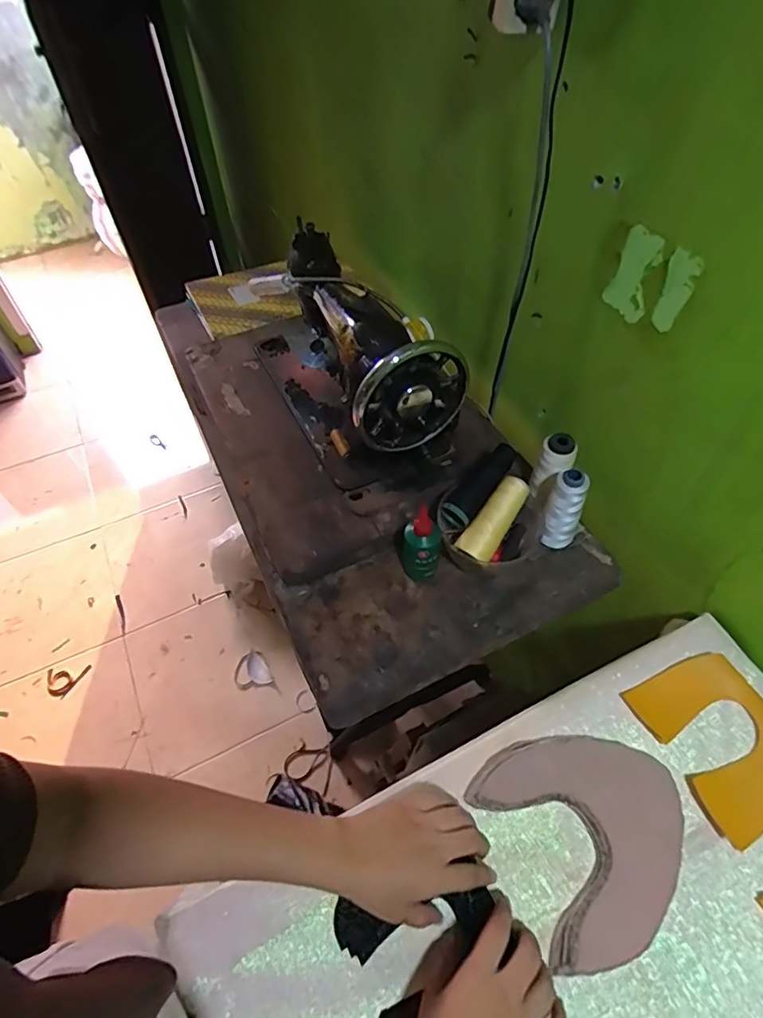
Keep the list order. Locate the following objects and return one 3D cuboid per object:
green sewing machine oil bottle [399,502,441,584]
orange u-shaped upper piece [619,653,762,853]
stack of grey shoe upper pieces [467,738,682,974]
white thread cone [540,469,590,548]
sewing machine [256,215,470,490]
[{"bbox_3d":[0.044,0.040,0.640,0.044,0.097,0.051,-11,53,-5],"label":"green sewing machine oil bottle"},{"bbox_3d":[0.324,0.216,0.522,0.118,0.014,0.147,-26,56,-16],"label":"orange u-shaped upper piece"},{"bbox_3d":[0.187,0.278,0.482,0.168,0.019,0.166,-23,55,-14],"label":"stack of grey shoe upper pieces"},{"bbox_3d":[0.213,0.005,0.643,0.038,0.117,0.032,20,57,17],"label":"white thread cone"},{"bbox_3d":[-0.051,-0.229,0.756,0.183,0.208,0.393,-21,55,-12],"label":"sewing machine"}]

